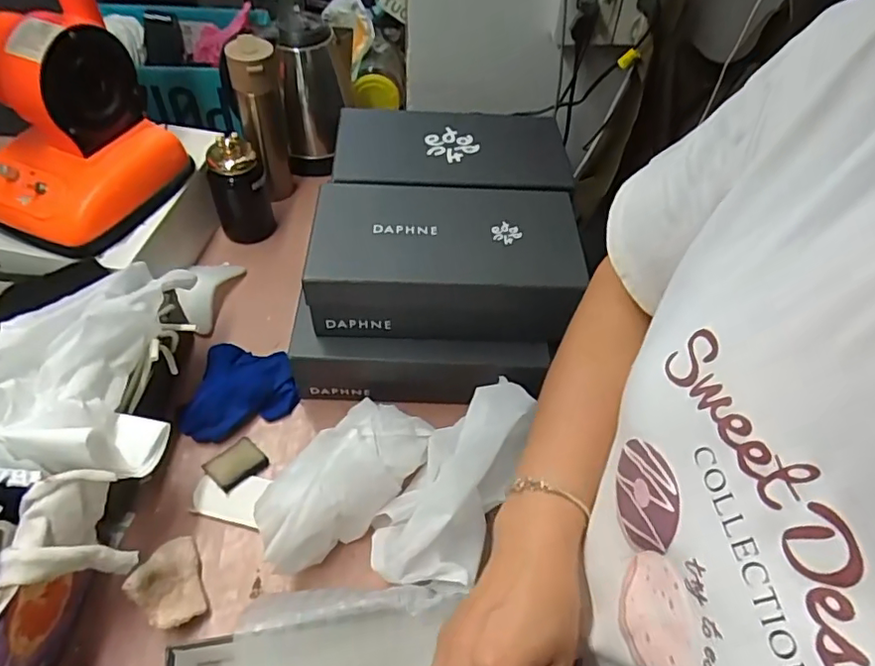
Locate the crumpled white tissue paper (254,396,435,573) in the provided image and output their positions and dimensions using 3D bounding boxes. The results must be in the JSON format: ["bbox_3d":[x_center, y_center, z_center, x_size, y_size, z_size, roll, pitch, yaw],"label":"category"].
[{"bbox_3d":[-0.101,0.149,0.600,0.098,0.074,0.206,35,57,21],"label":"crumpled white tissue paper"}]

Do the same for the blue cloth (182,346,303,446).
[{"bbox_3d":[-0.245,0.059,0.689,0.142,0.049,0.110,-18,56,-18],"label":"blue cloth"}]

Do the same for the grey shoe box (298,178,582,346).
[{"bbox_3d":[0.007,-0.084,0.662,0.285,0.099,0.168,4,52,-2],"label":"grey shoe box"}]

